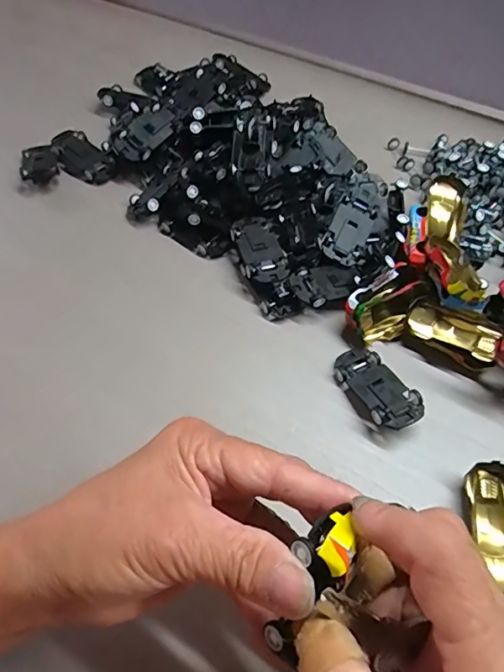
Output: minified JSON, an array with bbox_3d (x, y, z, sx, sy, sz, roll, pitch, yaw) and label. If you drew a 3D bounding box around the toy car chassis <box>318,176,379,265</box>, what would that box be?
[{"bbox_3d":[0.076,-0.088,0.369,0.031,0.011,0.075,20,59,12],"label":"toy car chassis"}]

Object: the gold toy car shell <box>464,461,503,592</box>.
[{"bbox_3d":[0.134,0.103,0.268,0.027,0.014,0.063,3,57,1],"label":"gold toy car shell"}]

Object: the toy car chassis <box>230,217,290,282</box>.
[{"bbox_3d":[0.006,-0.062,0.360,0.033,0.007,0.061,-12,58,-8],"label":"toy car chassis"}]

